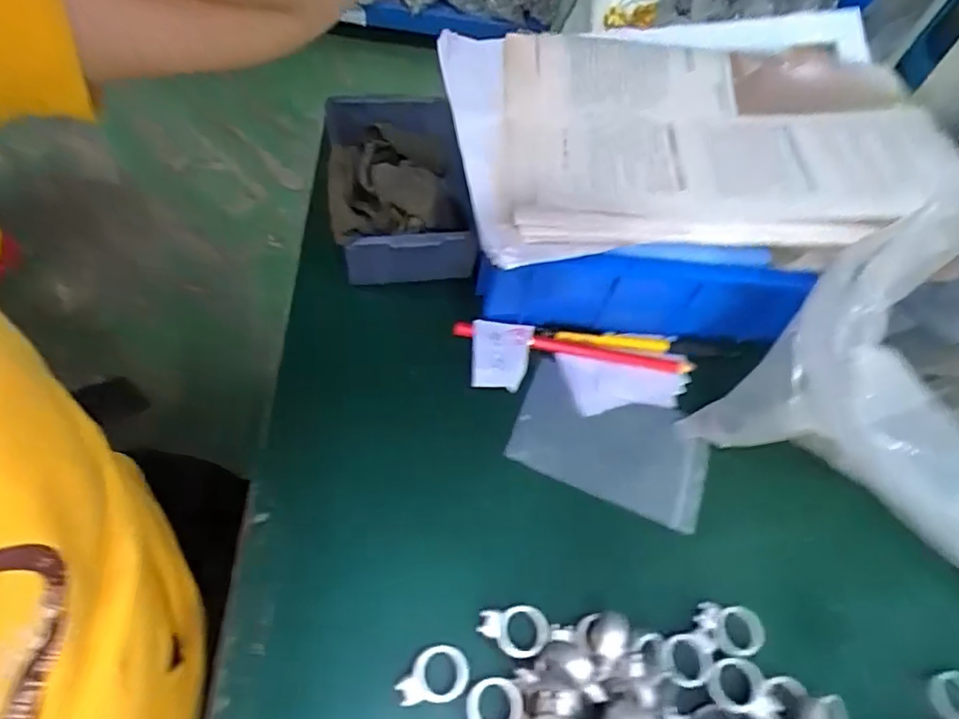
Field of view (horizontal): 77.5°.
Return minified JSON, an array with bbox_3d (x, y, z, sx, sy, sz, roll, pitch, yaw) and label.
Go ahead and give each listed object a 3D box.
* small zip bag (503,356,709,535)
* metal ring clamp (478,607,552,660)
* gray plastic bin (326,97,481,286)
[{"bbox_3d":[0.088,0.055,0.397,0.128,0.008,0.078,23,60,5],"label":"small zip bag"},{"bbox_3d":[0.019,0.144,0.318,0.038,0.004,0.025,6,57,-6],"label":"metal ring clamp"},{"bbox_3d":[-0.062,-0.132,0.456,0.099,0.069,0.161,-4,57,-10],"label":"gray plastic bin"}]

